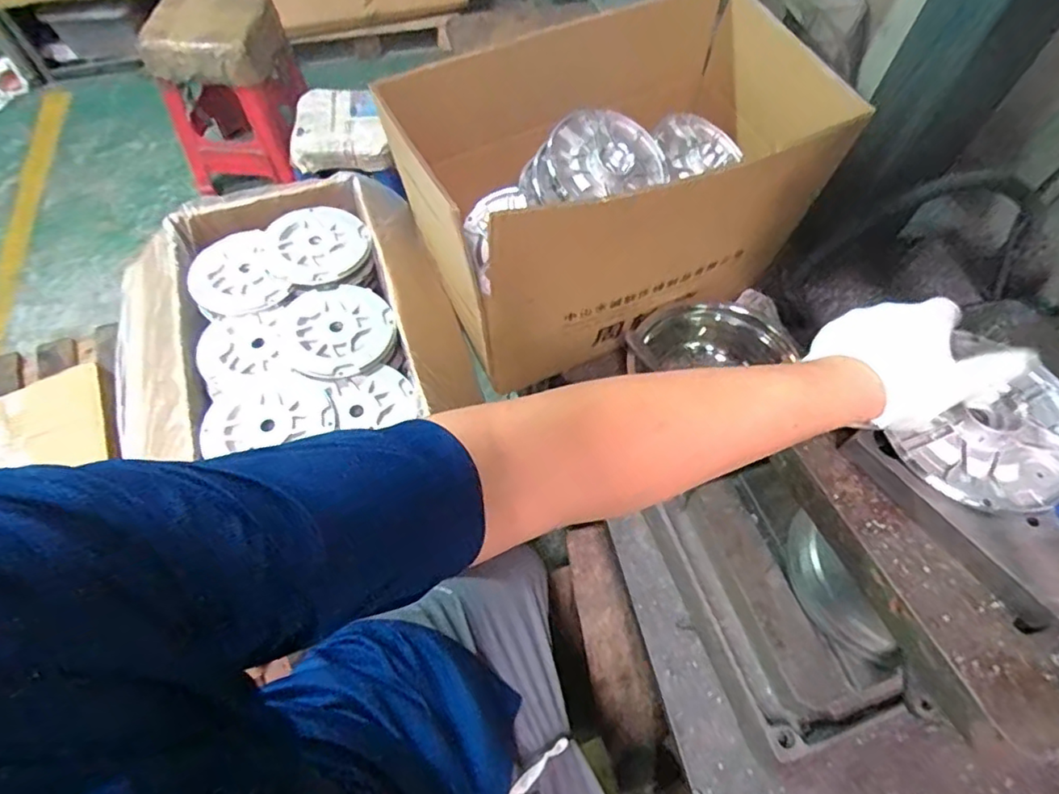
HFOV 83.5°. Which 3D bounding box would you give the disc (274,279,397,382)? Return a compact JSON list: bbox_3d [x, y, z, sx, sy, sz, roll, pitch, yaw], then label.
[{"bbox_3d":[-0.238,-0.086,0.729,0.134,0.007,0.135,1,60,-1],"label":"disc"}]

